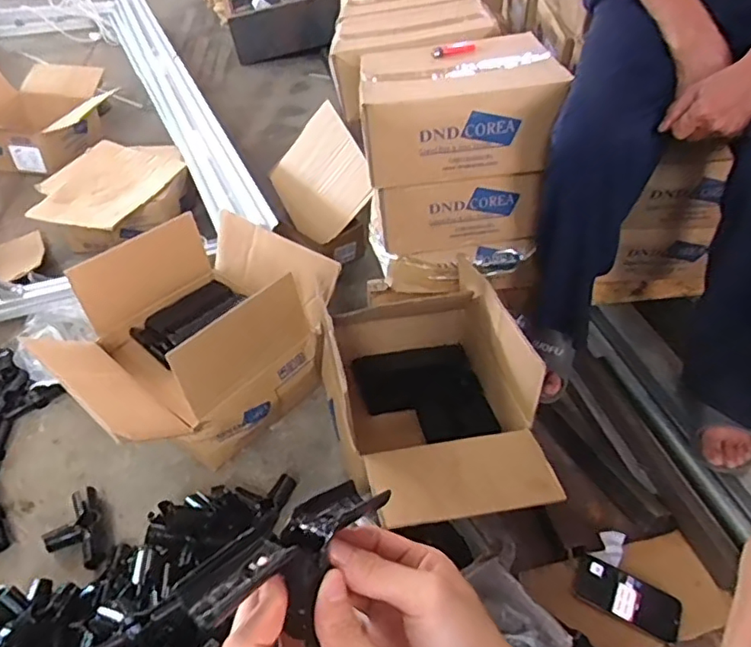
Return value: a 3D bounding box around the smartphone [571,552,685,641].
[{"bbox_3d":[0.360,0.391,0.822,0.146,0.013,0.074,20,45,20],"label":"smartphone"}]

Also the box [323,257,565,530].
[{"bbox_3d":[0.081,0.117,0.951,0.291,0.245,0.484,-9,42,-11],"label":"box"}]

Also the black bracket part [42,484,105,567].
[{"bbox_3d":[-0.469,0.325,0.903,0.086,0.033,0.142,-14,43,-16],"label":"black bracket part"}]

